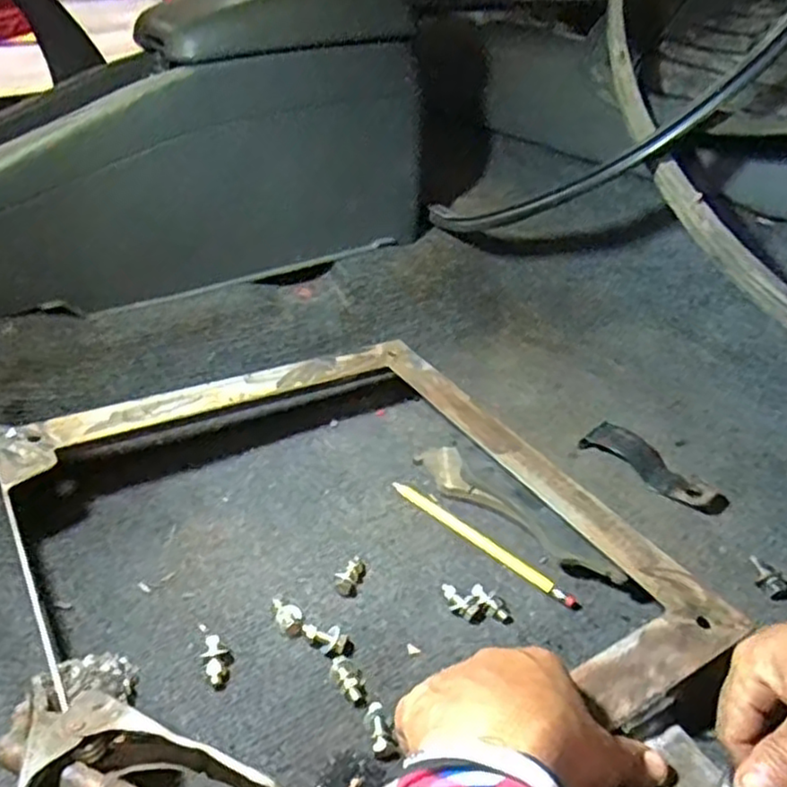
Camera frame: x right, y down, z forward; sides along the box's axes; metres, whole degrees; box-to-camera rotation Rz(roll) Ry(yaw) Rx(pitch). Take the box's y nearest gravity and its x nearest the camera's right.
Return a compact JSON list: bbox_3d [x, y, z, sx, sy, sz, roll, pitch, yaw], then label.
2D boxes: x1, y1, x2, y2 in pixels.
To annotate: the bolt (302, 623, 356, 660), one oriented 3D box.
[{"bbox_3d":[-0.043,0.160,0.457,0.031,0.016,0.019,22,41,25],"label":"bolt"}]

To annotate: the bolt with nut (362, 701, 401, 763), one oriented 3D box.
[{"bbox_3d":[-0.008,0.203,0.414,0.013,0.011,0.034,-11,38,-19],"label":"bolt with nut"}]

